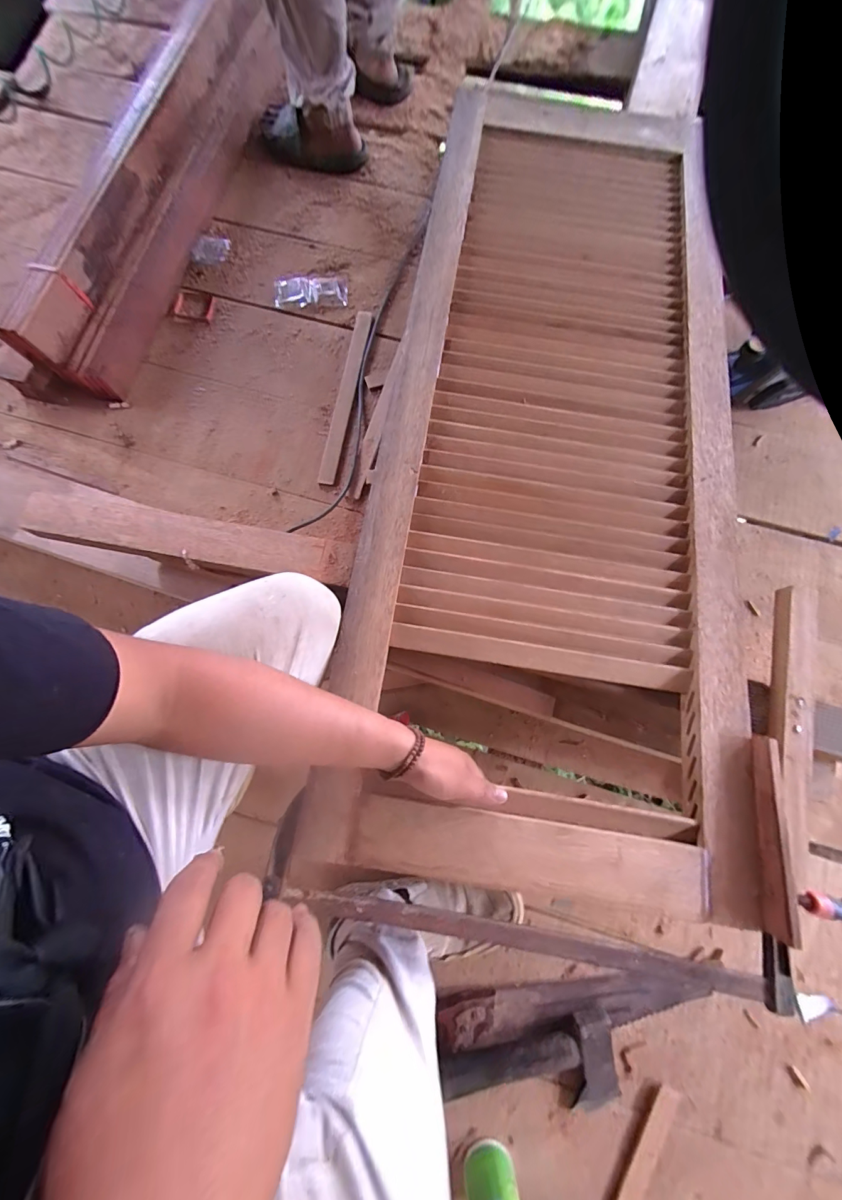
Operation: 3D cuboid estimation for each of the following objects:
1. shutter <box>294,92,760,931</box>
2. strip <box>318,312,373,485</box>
[{"bbox_3d":[0.209,-0.281,0.582,0.488,0.046,1.131,9,74,2],"label":"shutter"},{"bbox_3d":[-0.146,-0.400,0.771,0.032,0.016,0.374,9,77,2],"label":"strip"}]

